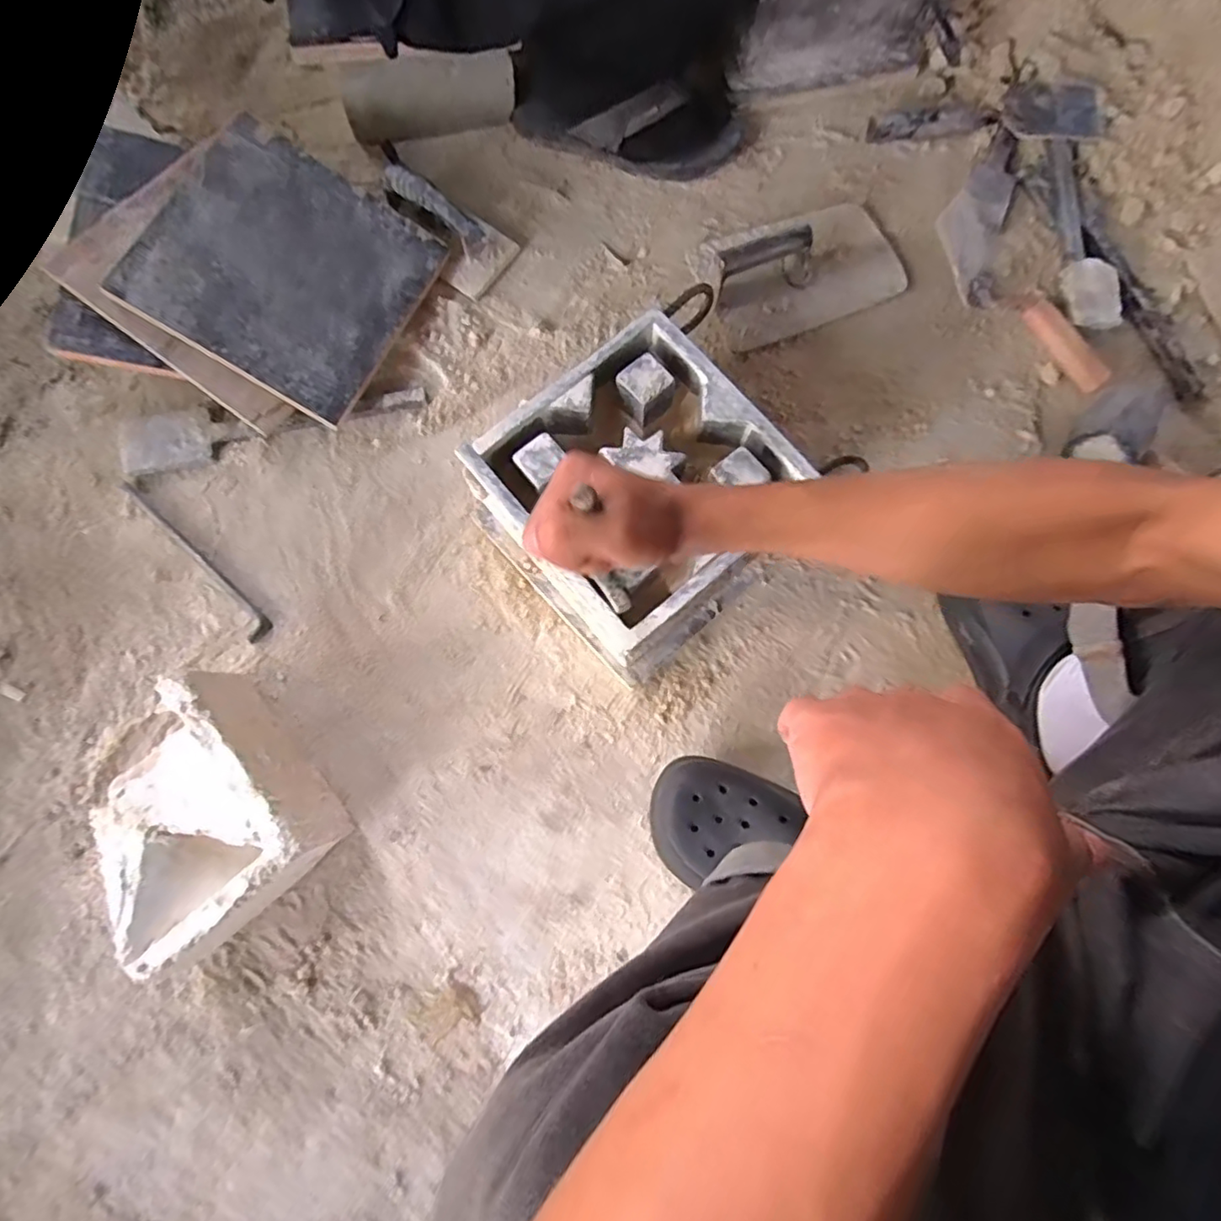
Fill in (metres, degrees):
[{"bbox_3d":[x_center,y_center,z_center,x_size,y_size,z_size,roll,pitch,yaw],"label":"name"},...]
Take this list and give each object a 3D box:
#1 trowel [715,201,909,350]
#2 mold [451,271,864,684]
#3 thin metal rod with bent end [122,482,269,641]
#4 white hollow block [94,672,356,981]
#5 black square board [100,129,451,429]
[{"bbox_3d":[0.215,-0.391,0.675,0.226,0.074,0.135,-20,80,-3],"label":"trowel"},{"bbox_3d":[0.031,-0.099,0.592,0.234,0.136,0.245,-39,81,-6],"label":"mold"},{"bbox_3d":[-0.436,-0.052,0.641,0.225,0.006,0.026,42,82,8],"label":"thin metal rod with bent end"},{"bbox_3d":[-0.372,0.187,0.557,0.181,0.100,0.193,-41,82,-7],"label":"white hollow block"},{"bbox_3d":[-0.339,-0.359,0.651,0.242,0.011,0.243,28,79,-12],"label":"black square board"}]

